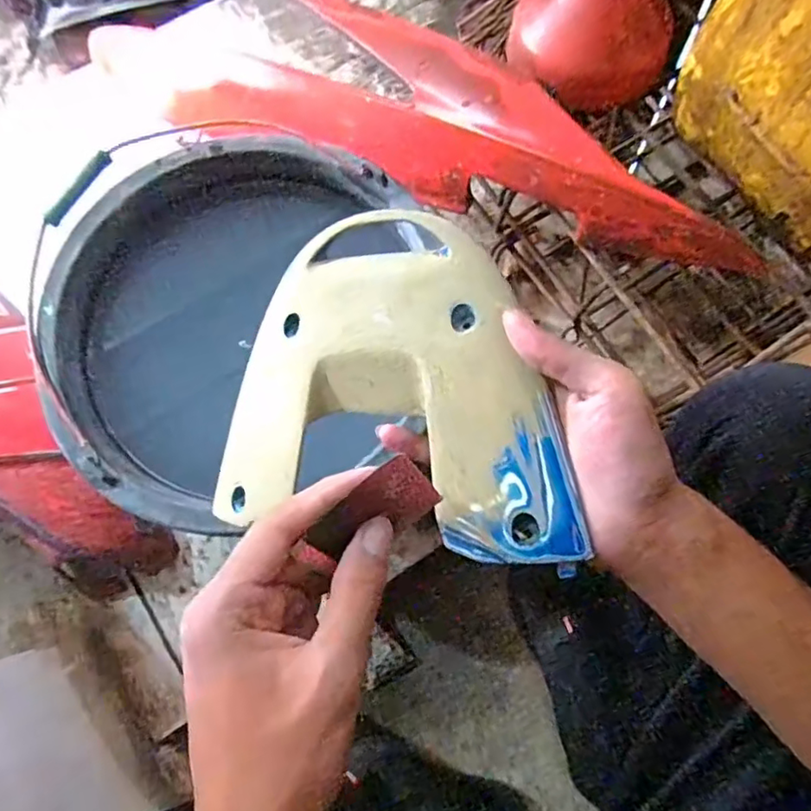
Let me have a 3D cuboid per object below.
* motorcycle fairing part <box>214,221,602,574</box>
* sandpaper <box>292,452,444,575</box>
[{"bbox_3d":[-0.004,-0.012,0.314,0.184,0.078,0.162,8,78,1],"label":"motorcycle fairing part"},{"bbox_3d":[-0.013,0.045,0.243,0.054,0.004,0.032,-38,118,-9],"label":"sandpaper"}]

